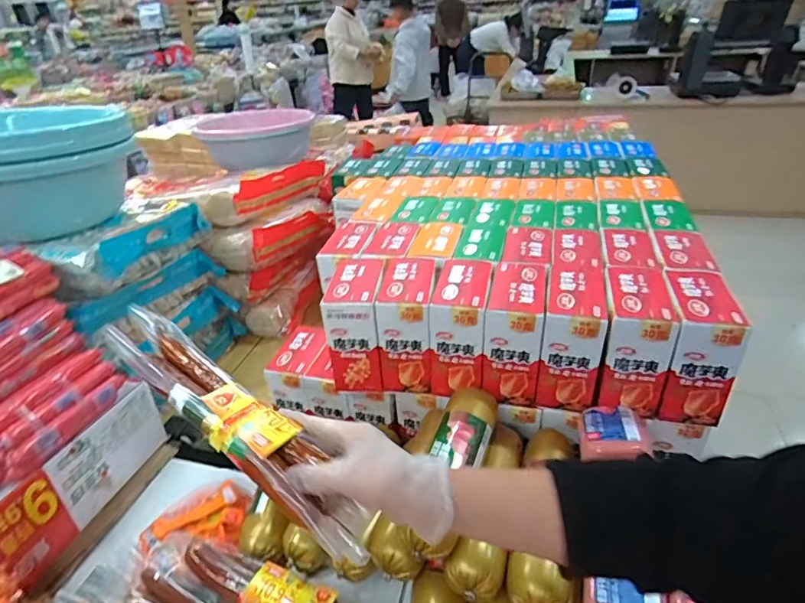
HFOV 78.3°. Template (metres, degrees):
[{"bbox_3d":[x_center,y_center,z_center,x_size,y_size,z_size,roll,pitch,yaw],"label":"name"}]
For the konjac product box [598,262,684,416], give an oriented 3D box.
[{"bbox_3d":[0.274,0.041,0.591,0.066,0.129,0.114,6,33,16],"label":"konjac product box"}]

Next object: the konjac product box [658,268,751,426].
[{"bbox_3d":[0.336,0.051,0.572,0.067,0.142,0.114,5,33,15],"label":"konjac product box"}]

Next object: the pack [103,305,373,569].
[{"bbox_3d":[-0.160,0.108,0.464,0.338,0.029,0.059,34,46,22],"label":"pack"}]

